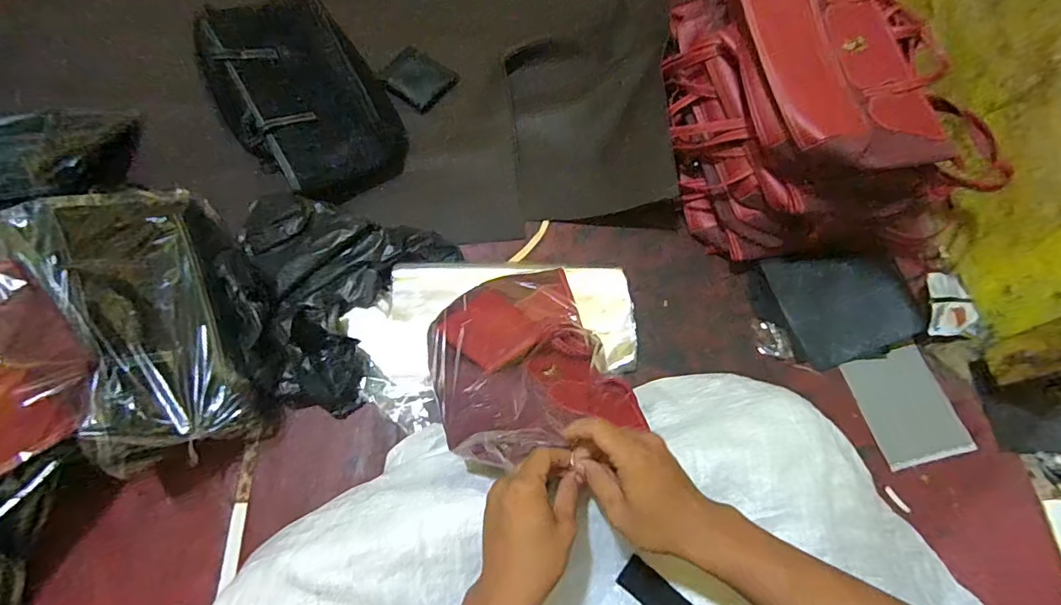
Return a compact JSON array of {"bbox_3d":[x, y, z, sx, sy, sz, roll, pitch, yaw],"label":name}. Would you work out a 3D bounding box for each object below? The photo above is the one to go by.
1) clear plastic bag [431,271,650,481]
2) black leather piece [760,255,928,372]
[{"bbox_3d":[-0.010,0.064,0.615,0.209,0.055,0.356,-12,26,-10],"label":"clear plastic bag"},{"bbox_3d":[0.463,-0.004,0.745,0.172,0.022,0.178,-21,83,4],"label":"black leather piece"}]

